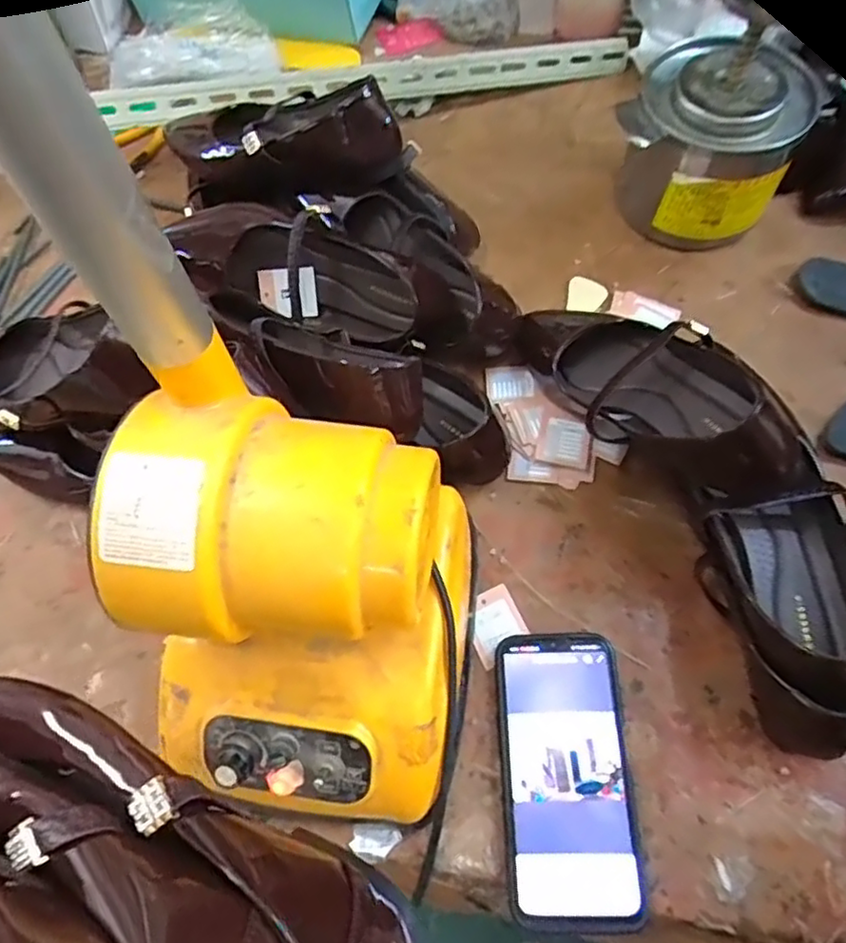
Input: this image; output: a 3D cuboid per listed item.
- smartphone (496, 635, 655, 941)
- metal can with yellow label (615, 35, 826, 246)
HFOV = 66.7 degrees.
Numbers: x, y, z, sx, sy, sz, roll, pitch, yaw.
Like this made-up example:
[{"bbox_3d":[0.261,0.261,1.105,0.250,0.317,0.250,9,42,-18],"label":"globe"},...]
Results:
[{"bbox_3d":[0.090,0.185,0.401,0.081,0.008,0.165,-2,63,2],"label":"smartphone"},{"bbox_3d":[0.251,-0.290,0.568,0.138,0.128,0.140,-1,63,3],"label":"metal can with yellow label"}]

